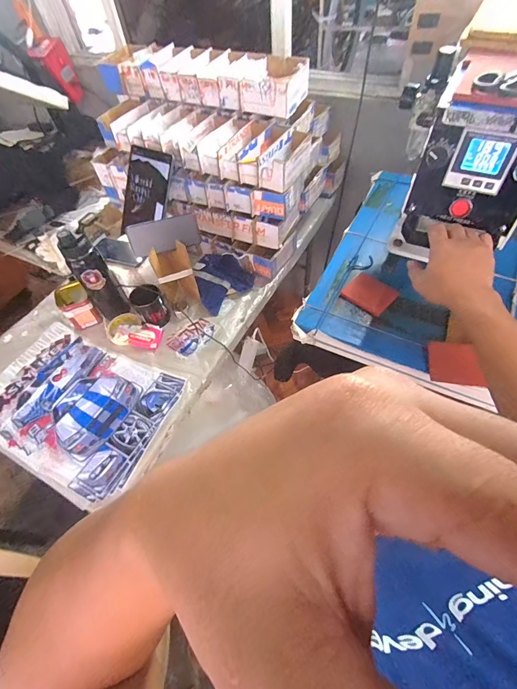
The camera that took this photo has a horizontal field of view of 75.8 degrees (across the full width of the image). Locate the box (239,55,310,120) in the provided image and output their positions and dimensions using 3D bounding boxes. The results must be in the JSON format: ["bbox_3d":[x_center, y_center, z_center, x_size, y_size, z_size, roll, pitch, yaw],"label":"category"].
[{"bbox_3d":[0.049,-0.703,0.923,0.131,0.096,0.172,23,60,19],"label":"box"}]

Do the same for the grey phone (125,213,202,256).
[{"bbox_3d":[-0.236,-0.273,0.833,0.172,0.074,0.010,-13,29,-3],"label":"grey phone"}]

